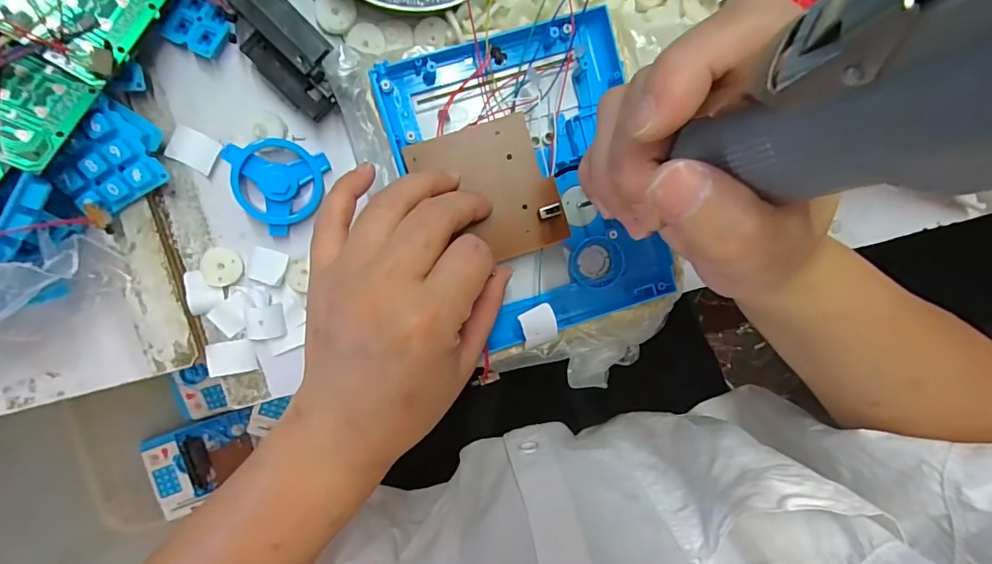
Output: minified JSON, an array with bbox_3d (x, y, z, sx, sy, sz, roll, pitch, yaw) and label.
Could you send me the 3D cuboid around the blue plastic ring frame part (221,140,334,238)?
[{"bbox_3d":[-0.123,-0.056,0.282,0.049,0.018,0.052,-13,98,-4],"label":"blue plastic ring frame part"}]

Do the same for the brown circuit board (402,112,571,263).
[{"bbox_3d":[-0.003,-0.048,0.261,0.069,0.007,0.073,-20,99,-3],"label":"brown circuit board"}]

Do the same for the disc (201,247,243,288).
[{"bbox_3d":[-0.166,-0.009,0.290,0.023,0.004,0.022,-1,97,-6],"label":"disc"}]

